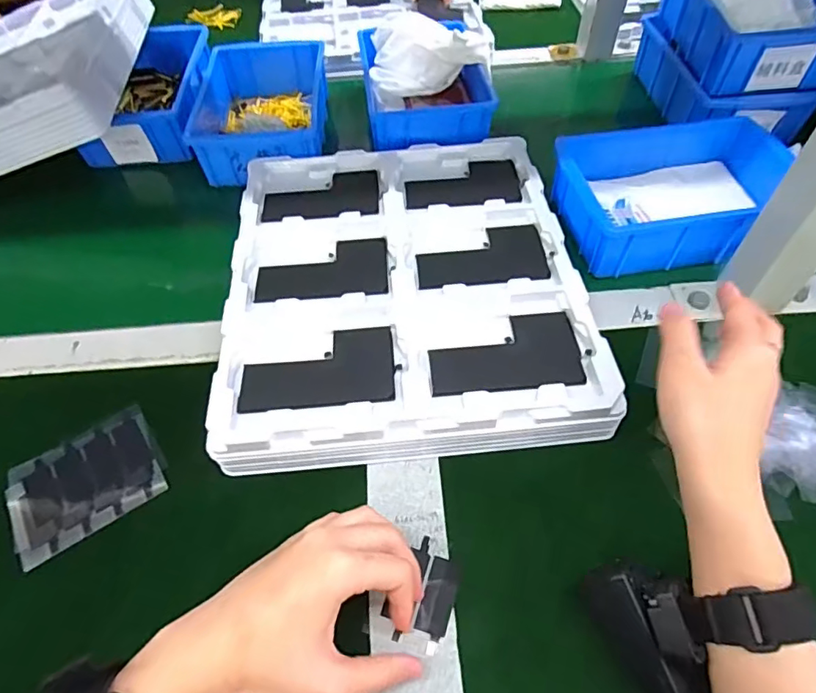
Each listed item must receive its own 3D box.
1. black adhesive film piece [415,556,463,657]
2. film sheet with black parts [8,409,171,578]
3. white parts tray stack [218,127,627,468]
[{"bbox_3d":[0.018,0.154,0.310,0.019,0.004,0.051,11,54,12],"label":"black adhesive film piece"},{"bbox_3d":[-0.223,0.092,0.360,0.098,0.004,0.076,-30,60,-18],"label":"film sheet with black parts"},{"bbox_3d":[-0.005,-0.061,0.436,0.269,0.044,0.314,-6,54,0],"label":"white parts tray stack"}]

